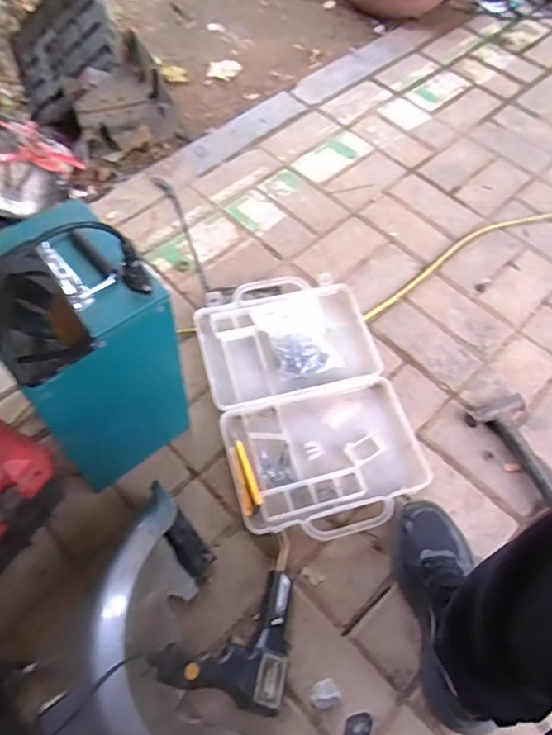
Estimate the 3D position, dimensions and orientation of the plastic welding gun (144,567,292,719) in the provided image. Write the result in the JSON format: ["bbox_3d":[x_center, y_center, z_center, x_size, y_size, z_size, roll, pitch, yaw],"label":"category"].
[{"bbox_3d":[-0.040,0.350,0.624,0.188,0.043,0.121,-18,66,-41],"label":"plastic welding gun"}]

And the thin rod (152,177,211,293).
[{"bbox_3d":[-0.180,-0.272,1.028,0.029,0.007,0.324,-20,63,-15],"label":"thin rod"}]

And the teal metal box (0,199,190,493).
[{"bbox_3d":[-0.233,-0.015,0.646,0.168,0.307,0.195,-37,69,-22],"label":"teal metal box"}]

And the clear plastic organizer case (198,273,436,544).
[{"bbox_3d":[0.047,0.041,0.840,0.290,0.043,0.451,-13,62,-11],"label":"clear plastic organizer case"}]

